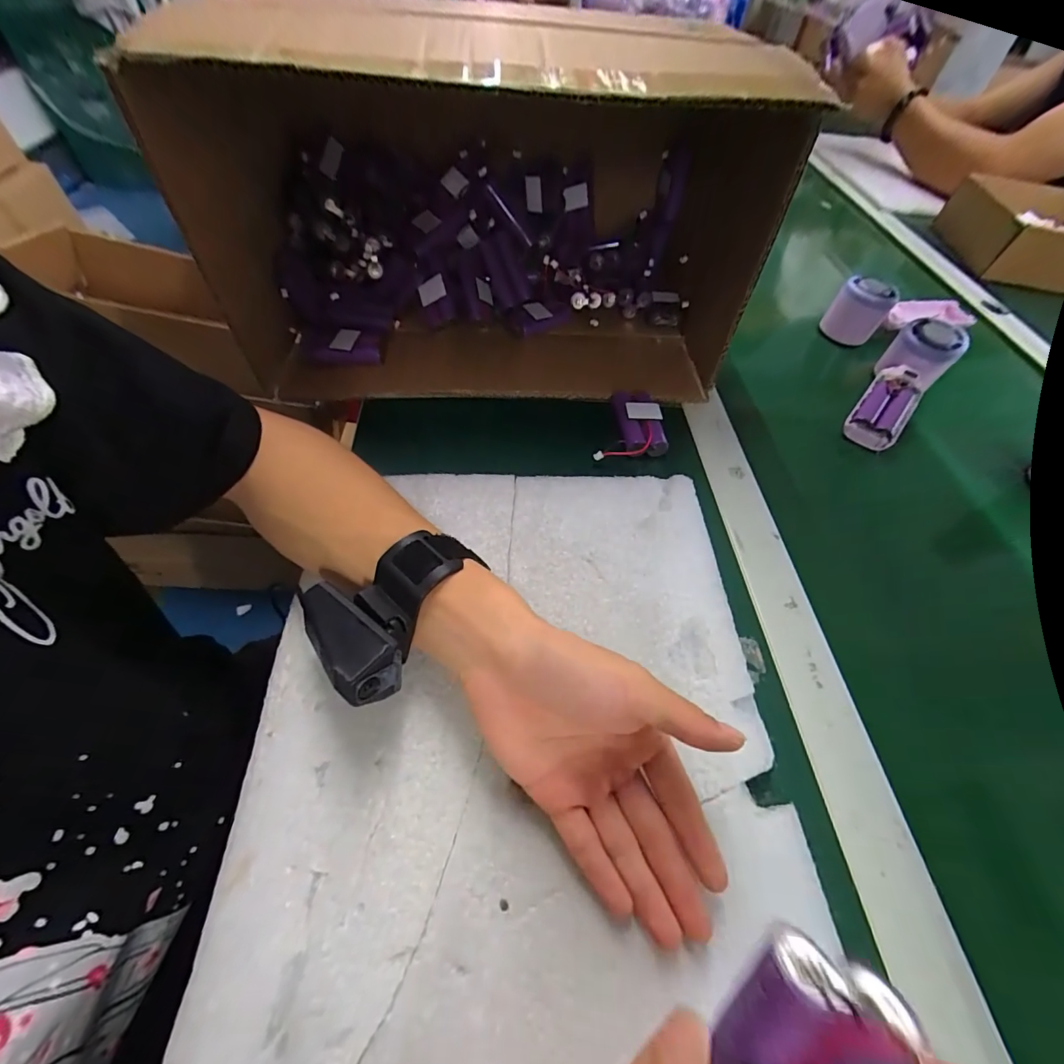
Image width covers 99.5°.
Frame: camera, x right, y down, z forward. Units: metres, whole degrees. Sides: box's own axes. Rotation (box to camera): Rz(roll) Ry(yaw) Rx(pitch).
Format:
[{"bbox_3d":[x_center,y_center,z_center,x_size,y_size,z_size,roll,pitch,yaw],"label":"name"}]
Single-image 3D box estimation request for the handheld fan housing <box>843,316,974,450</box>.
[{"bbox_3d":[0.364,-0.147,0.440,0.057,0.063,0.151,36,60,18],"label":"handheld fan housing"}]

